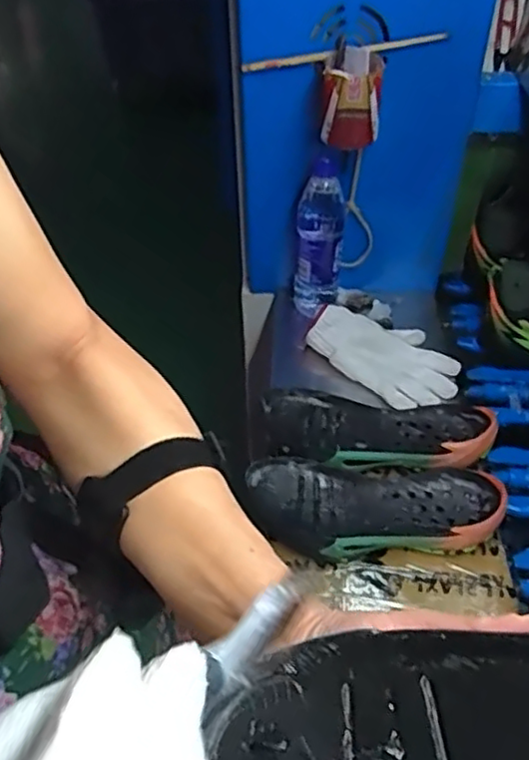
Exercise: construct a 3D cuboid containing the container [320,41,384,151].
[{"bbox_3d":[0.099,-0.320,0.739,0.062,0.092,0.066,4,43,5],"label":"container"}]

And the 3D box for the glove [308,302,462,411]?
[{"bbox_3d":[0.162,-0.040,0.847,0.193,0.047,0.123,28,50,27],"label":"glove"}]

